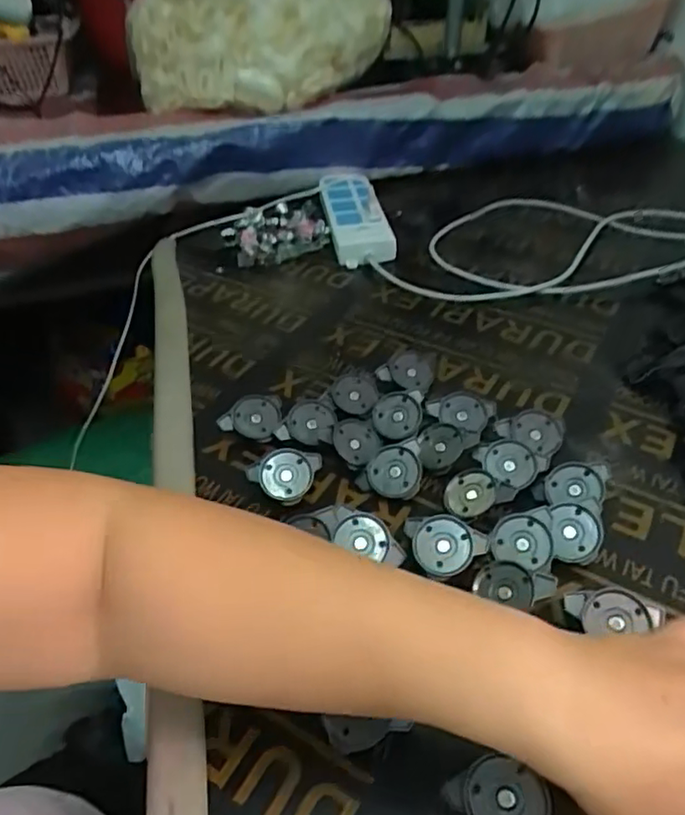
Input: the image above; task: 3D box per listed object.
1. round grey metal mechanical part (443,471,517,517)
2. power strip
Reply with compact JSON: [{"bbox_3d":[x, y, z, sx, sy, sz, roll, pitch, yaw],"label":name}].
[{"bbox_3d":[0.106,0.068,0.479,0.051,0.015,0.039,-28,46,4],"label":"round grey metal mechanical part"},{"bbox_3d":[0.016,-0.250,0.796,0.072,0.032,0.158,-12,59,-9],"label":"power strip"}]

